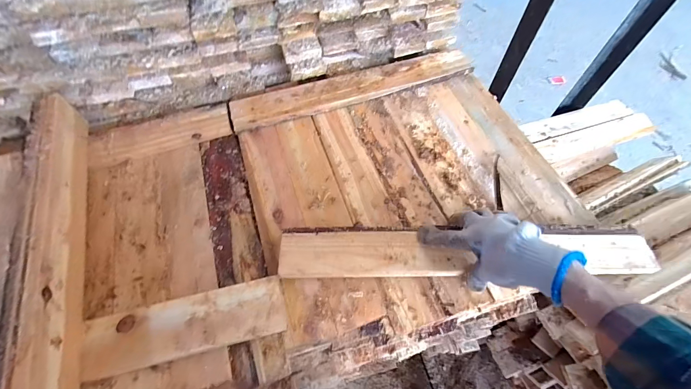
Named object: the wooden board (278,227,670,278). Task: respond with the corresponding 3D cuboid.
[{"bbox_3d":[0.164,0.080,0.440,0.510,0.011,0.071,-1,61,1],"label":"wooden board"}]

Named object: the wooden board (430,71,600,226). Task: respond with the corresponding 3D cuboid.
[{"bbox_3d":[0.267,-0.093,0.561,0.139,0.021,0.357,-15,60,-8],"label":"wooden board"}]

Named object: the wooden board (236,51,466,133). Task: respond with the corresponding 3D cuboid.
[{"bbox_3d":[0.017,-0.221,0.633,0.488,0.018,0.087,-16,60,-8],"label":"wooden board"}]

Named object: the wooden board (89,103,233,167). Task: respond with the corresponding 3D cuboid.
[{"bbox_3d":[-0.337,-0.111,0.577,0.242,0.025,0.073,-19,61,-10],"label":"wooden board"}]

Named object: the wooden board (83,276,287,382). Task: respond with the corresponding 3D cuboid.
[{"bbox_3d":[-0.205,0.172,0.411,0.246,0.024,0.073,-12,60,-6],"label":"wooden board"}]

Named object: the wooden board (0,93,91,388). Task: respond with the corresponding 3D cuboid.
[{"bbox_3d":[-0.403,0.054,0.430,0.049,0.075,0.498,-19,61,-10],"label":"wooden board"}]

